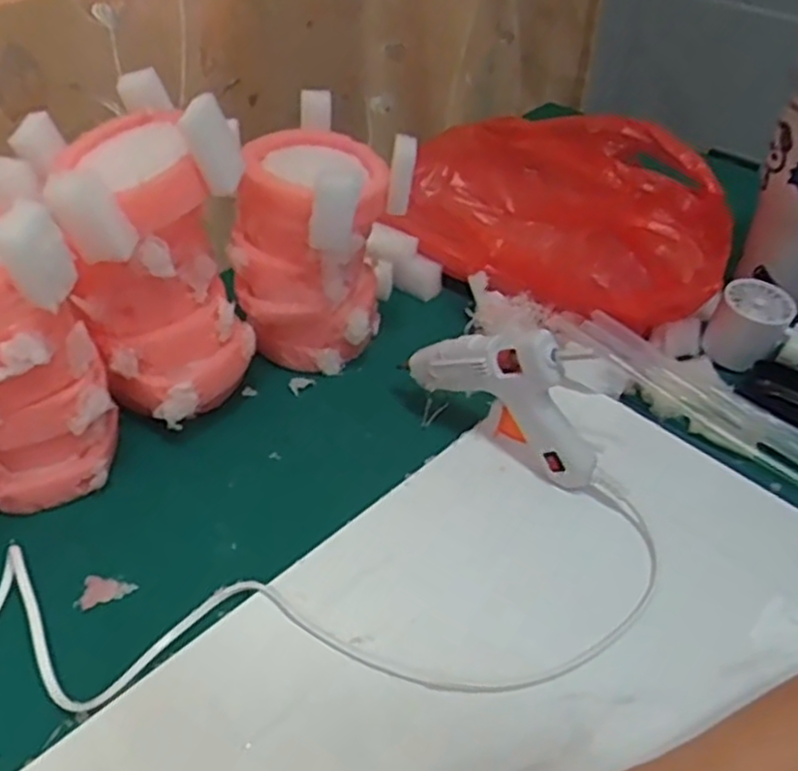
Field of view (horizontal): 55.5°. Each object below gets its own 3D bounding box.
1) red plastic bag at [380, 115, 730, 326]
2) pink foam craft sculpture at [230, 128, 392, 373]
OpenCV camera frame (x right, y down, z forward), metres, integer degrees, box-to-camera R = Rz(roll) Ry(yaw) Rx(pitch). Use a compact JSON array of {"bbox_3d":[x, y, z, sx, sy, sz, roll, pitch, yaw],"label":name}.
[{"bbox_3d":[0.129,-0.152,0.640,0.310,0.103,0.125,32,52,26],"label":"red plastic bag"},{"bbox_3d":[-0.062,-0.102,0.573,0.100,0.166,0.104,1,45,-1],"label":"pink foam craft sculpture"}]

